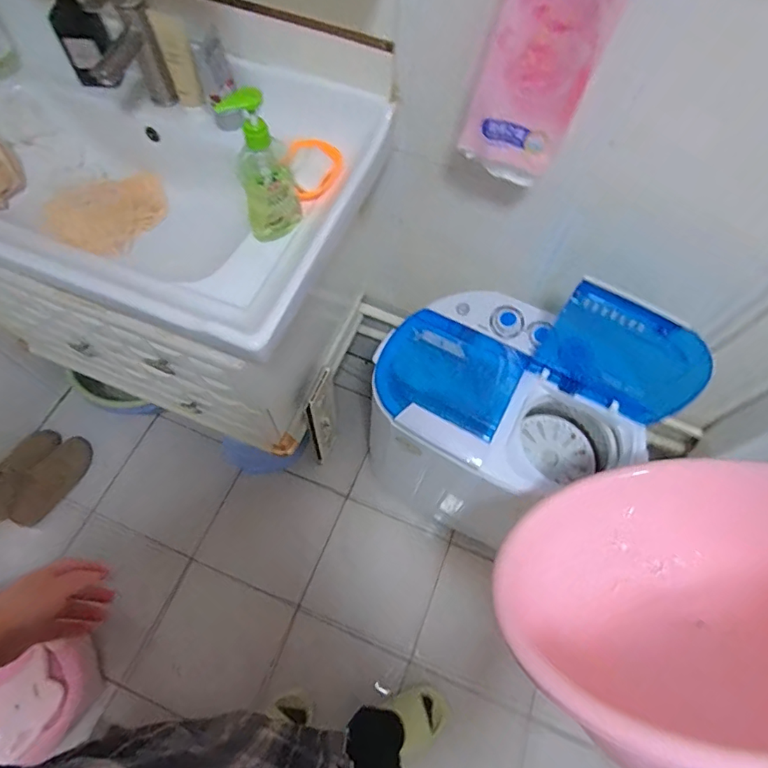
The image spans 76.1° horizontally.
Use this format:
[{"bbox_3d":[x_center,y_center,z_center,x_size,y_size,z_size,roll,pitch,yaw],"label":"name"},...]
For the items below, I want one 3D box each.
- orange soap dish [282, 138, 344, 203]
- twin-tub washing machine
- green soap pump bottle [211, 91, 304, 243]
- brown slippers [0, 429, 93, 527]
[{"bbox_3d":[-0.104,-0.331,0.748,0.092,0.013,0.081,-31,107,-15],"label":"orange soap dish"},{"bbox_3d":[0.224,0.098,1.077,0.501,0.754,0.331,33,67,13],"label":"twin-tub washing machine"},{"bbox_3d":[-0.154,-0.281,0.639,0.076,0.209,0.060,-10,65,-7],"label":"green soap pump bottle"},{"bbox_3d":[-0.903,0.237,1.276,0.168,0.085,0.261,28,66,11],"label":"brown slippers"}]

